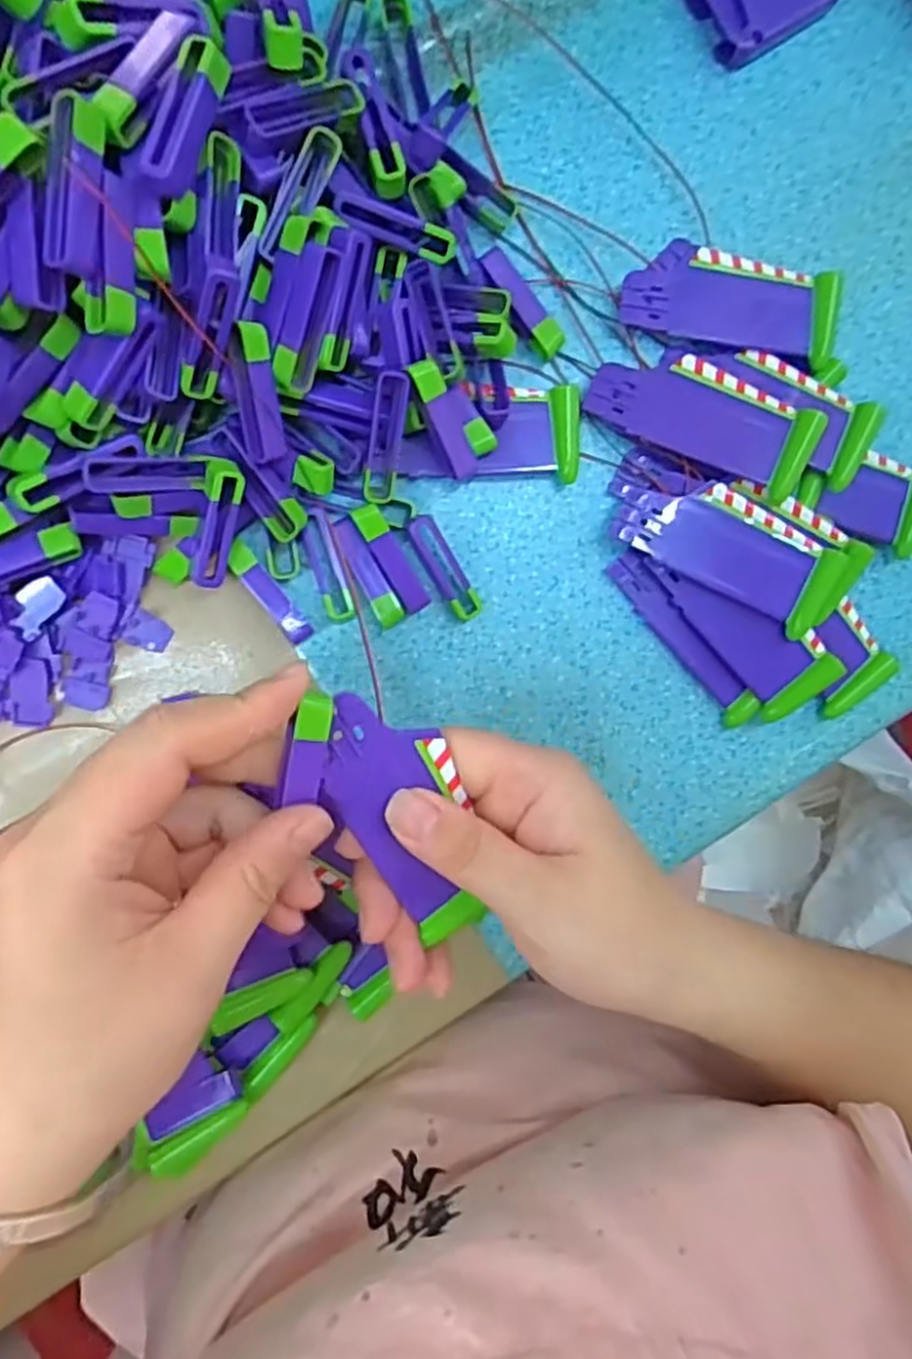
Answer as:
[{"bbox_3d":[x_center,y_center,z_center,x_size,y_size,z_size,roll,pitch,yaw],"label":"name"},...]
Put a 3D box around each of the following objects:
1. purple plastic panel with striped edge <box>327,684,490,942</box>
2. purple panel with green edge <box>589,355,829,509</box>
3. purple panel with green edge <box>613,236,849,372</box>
[{"bbox_3d":[-0.015,0.042,0.237,0.037,0.008,0.086,-21,109,-6],"label":"purple plastic panel with striped edge"},{"bbox_3d":[0.097,-0.105,0.305,0.088,0.007,0.038,22,90,9],"label":"purple panel with green edge"},{"bbox_3d":[0.111,-0.154,0.310,0.086,0.015,0.037,11,92,-8],"label":"purple panel with green edge"}]

